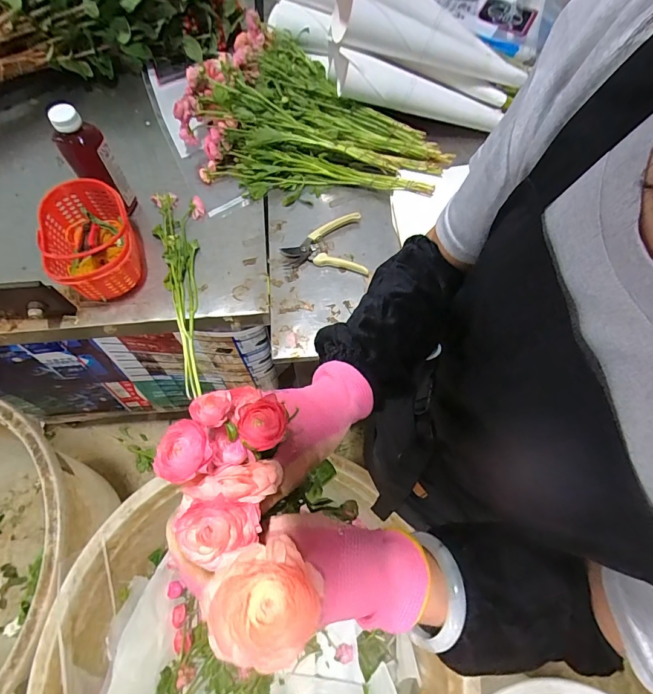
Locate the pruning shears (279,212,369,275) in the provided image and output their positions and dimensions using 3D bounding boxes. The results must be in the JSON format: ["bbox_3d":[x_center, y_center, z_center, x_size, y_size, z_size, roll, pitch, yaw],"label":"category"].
[{"bbox_3d":[-0.006,-0.183,0.722,0.147,0.027,0.128,-6,67,-2],"label":"pruning shears"}]

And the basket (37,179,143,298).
[{"bbox_3d":[-0.397,-0.175,0.674,0.134,0.096,0.203,-17,68,-7],"label":"basket"}]

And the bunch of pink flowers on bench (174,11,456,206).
[{"bbox_3d":[-0.052,-0.445,0.783,0.575,0.132,0.351,30,70,12],"label":"bunch of pink flowers on bench"}]

